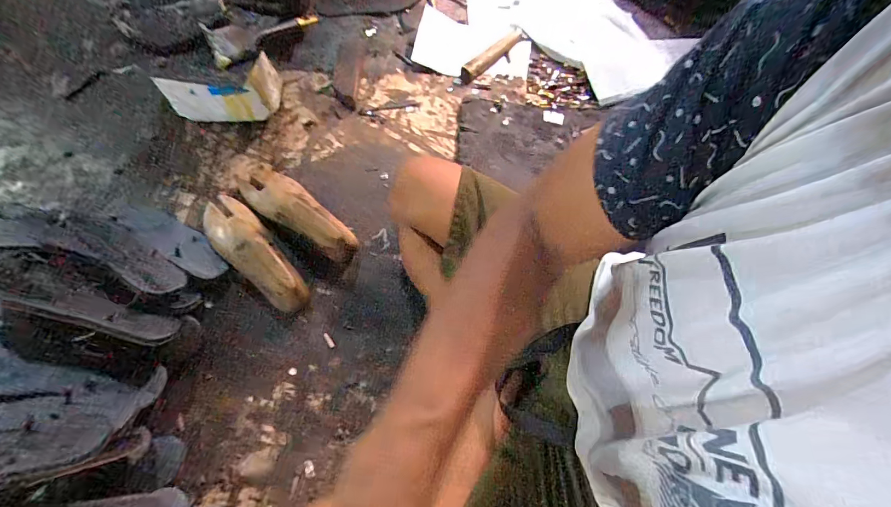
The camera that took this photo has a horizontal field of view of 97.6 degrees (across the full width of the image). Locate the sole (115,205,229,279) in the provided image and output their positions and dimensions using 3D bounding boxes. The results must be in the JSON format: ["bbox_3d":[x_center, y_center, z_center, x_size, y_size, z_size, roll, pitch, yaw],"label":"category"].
[{"bbox_3d":[-0.452,-0.025,0.648,0.202,0.012,0.069,31,43,1],"label":"sole"}]

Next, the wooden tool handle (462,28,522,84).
[{"bbox_3d":[0.095,-0.407,0.801,0.168,0.034,0.030,-42,78,-15],"label":"wooden tool handle"}]

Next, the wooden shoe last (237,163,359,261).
[{"bbox_3d":[-0.266,-0.082,0.672,0.262,0.062,0.081,36,73,9],"label":"wooden shoe last"}]

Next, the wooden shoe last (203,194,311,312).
[{"bbox_3d":[-0.318,-0.006,0.635,0.257,0.081,0.082,43,74,11],"label":"wooden shoe last"}]

